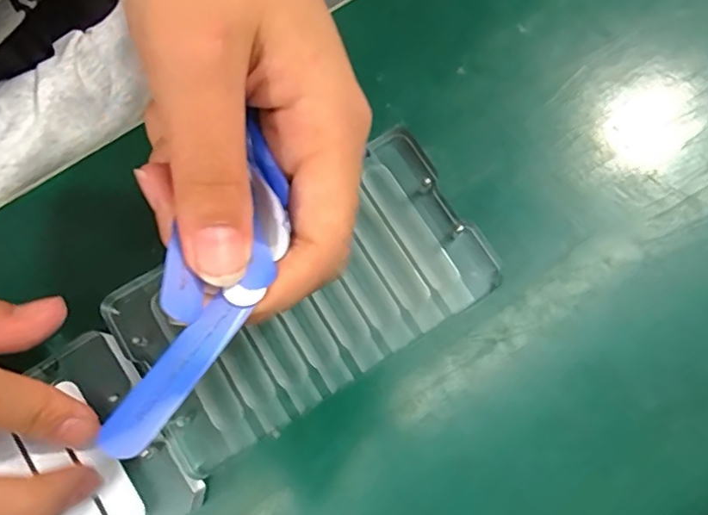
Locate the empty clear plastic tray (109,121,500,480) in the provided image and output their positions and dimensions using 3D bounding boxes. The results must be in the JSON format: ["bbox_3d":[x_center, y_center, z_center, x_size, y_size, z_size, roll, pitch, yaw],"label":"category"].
[{"bbox_3d":[-0.017,0.012,0.191,0.124,0.011,0.068,-31,78,-8],"label":"empty clear plastic tray"}]

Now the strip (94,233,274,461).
[{"bbox_3d":[-0.035,0.018,0.126,0.010,0.005,0.059,29,54,5],"label":"strip"}]

